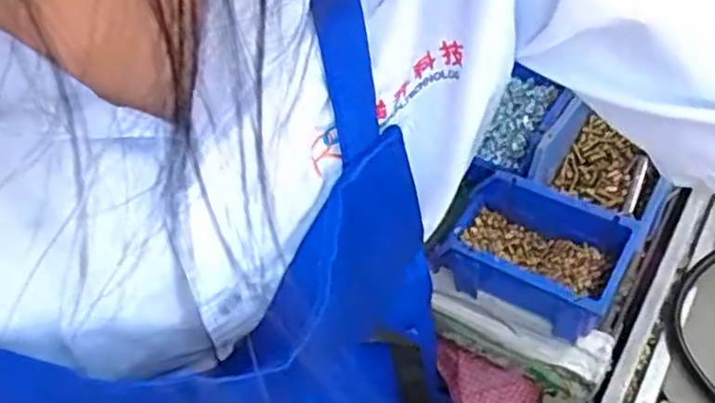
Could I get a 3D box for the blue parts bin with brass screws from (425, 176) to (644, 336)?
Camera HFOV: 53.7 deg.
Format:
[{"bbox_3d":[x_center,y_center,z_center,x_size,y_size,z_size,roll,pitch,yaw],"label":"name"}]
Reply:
[{"bbox_3d":[0.160,0.047,0.638,0.151,0.065,0.101,22,54,23],"label":"blue parts bin with brass screws"}]

